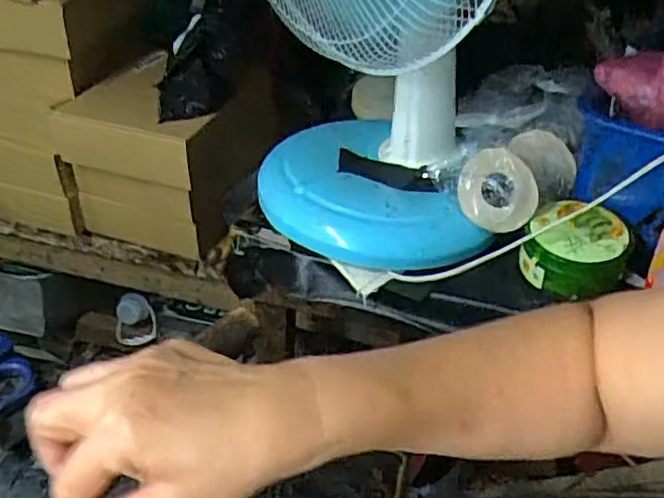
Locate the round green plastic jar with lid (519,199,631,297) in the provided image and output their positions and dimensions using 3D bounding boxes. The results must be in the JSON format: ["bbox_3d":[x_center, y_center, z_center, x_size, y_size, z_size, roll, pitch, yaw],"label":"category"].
[{"bbox_3d":[0.247,0.000,0.662,0.095,0.066,0.081,18,39,21],"label":"round green plastic jar with lid"}]

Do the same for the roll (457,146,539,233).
[{"bbox_3d":[0.169,-0.057,0.672,0.080,0.097,0.025,21,41,24],"label":"roll"}]

